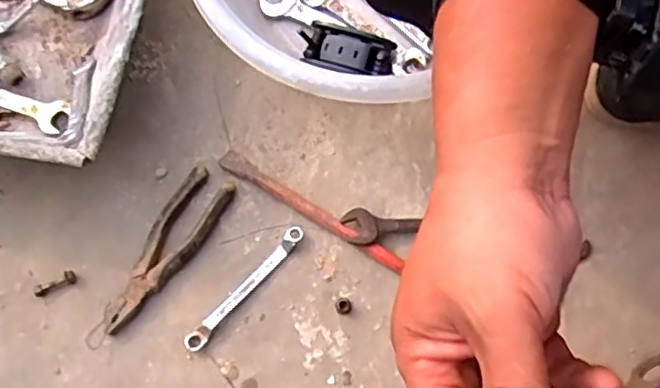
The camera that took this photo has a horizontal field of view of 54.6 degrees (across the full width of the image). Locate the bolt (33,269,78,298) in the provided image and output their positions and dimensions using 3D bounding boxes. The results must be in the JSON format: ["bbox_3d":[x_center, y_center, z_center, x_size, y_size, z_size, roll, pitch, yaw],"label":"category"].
[{"bbox_3d":[-0.249,0.082,0.578,0.039,0.008,0.013,-26,74,-7],"label":"bolt"}]

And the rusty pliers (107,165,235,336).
[{"bbox_3d":[-0.145,0.052,0.578,0.047,0.016,0.164,27,75,8],"label":"rusty pliers"}]

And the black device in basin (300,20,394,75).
[{"bbox_3d":[0.015,-0.139,0.622,0.090,0.024,0.039,17,74,6],"label":"black device in basin"}]

